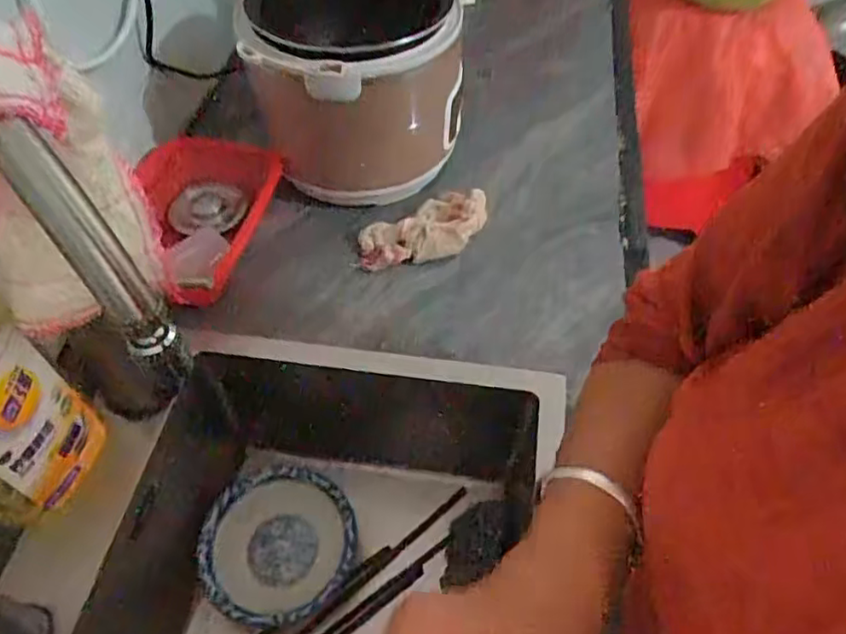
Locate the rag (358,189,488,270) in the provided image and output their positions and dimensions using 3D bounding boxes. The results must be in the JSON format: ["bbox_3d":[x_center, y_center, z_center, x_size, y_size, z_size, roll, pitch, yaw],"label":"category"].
[{"bbox_3d":[-0.001,-0.098,0.692,0.141,0.043,0.066,-16,55,-10],"label":"rag"}]

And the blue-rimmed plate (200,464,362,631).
[{"bbox_3d":[-0.148,0.238,0.667,0.151,0.061,0.143,-1,54,1],"label":"blue-rimmed plate"}]

